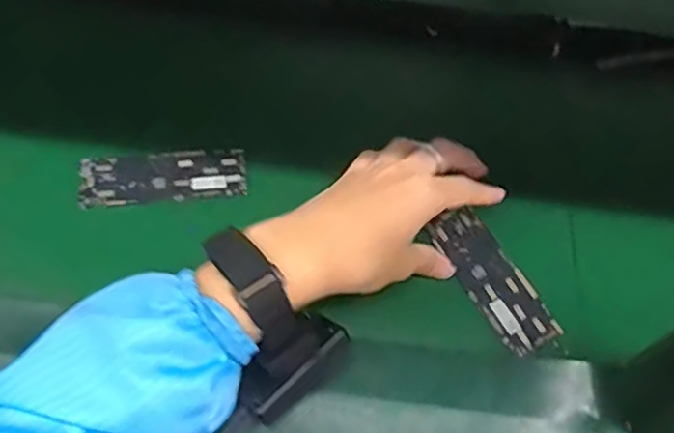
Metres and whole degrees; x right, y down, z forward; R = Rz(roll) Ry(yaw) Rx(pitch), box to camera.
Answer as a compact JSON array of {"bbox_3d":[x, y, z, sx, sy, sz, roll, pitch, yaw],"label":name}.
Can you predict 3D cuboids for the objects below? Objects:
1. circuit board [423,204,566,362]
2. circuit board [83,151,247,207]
[{"bbox_3d":[0.112,0.045,0.449,0.044,0.004,0.113,-24,65,-18],"label":"circuit board"},{"bbox_3d":[-0.133,-0.031,0.482,0.121,0.009,0.044,-5,61,-9],"label":"circuit board"}]

